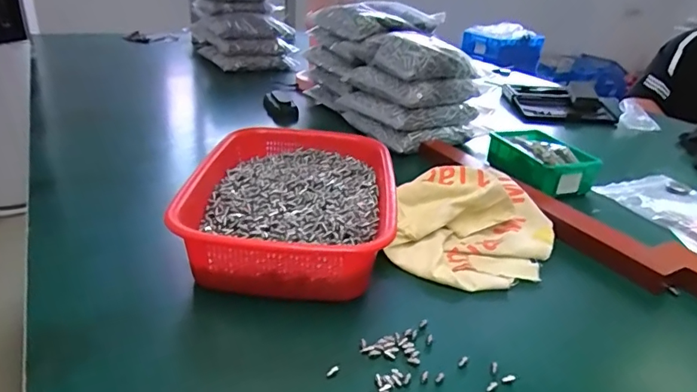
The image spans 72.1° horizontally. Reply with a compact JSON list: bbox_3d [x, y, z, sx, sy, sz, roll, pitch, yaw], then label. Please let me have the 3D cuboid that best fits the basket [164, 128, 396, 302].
[{"bbox_3d":[-0.058,0.006,0.532,0.204,0.080,0.284,5,27,2],"label":"basket"}]

